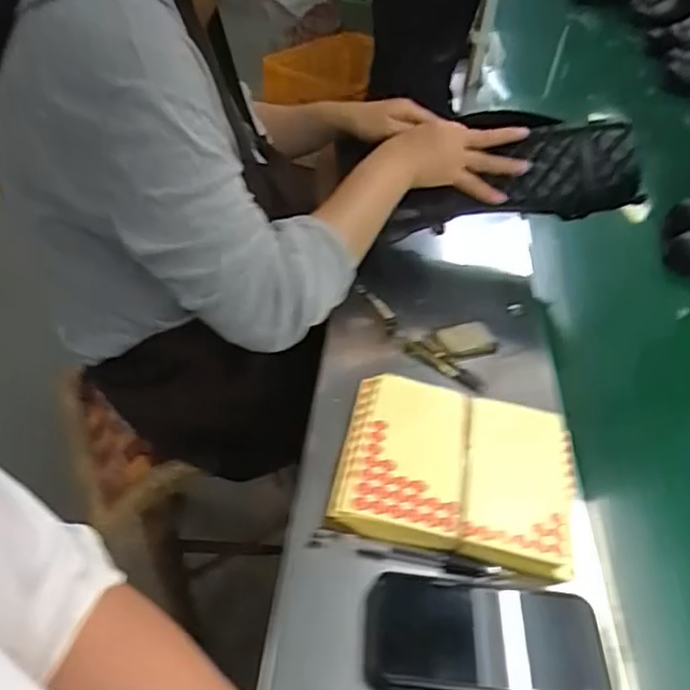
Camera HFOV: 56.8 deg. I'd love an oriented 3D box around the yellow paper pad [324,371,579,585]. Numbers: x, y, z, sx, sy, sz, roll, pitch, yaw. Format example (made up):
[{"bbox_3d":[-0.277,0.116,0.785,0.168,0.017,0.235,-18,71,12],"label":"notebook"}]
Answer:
[{"bbox_3d":[0.094,0.101,0.547,0.190,0.031,0.160,11,43,6],"label":"yellow paper pad"}]

